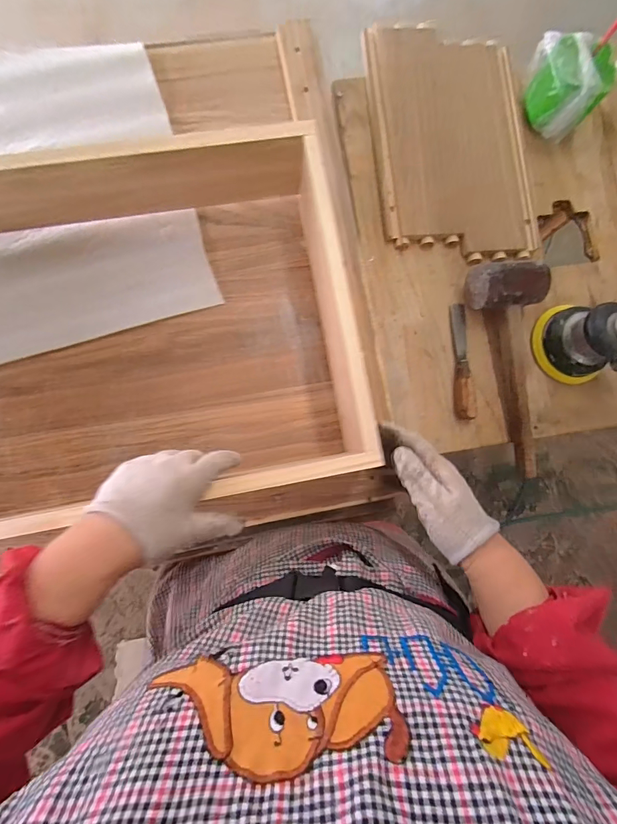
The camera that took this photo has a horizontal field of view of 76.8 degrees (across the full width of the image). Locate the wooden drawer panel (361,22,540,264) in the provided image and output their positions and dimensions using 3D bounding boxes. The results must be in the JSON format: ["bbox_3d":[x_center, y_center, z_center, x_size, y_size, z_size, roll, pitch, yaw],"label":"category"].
[{"bbox_3d":[0.216,-0.409,0.589,0.235,0.011,0.361,-5,84,-7],"label":"wooden drawer panel"}]

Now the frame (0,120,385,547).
[{"bbox_3d":[-0.289,-0.068,0.422,0.682,0.135,0.398,-7,85,-2],"label":"frame"}]

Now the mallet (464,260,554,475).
[{"bbox_3d":[0.302,-0.063,0.535,0.093,0.066,0.289,-13,85,-8],"label":"mallet"}]

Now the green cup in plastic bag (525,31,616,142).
[{"bbox_3d":[0.381,-0.487,0.576,0.101,0.081,0.099,1,84,-7],"label":"green cup in plastic bag"}]

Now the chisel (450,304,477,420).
[{"bbox_3d":[0.221,-0.075,0.553,0.028,0.021,0.169,0,84,-7],"label":"chisel"}]

